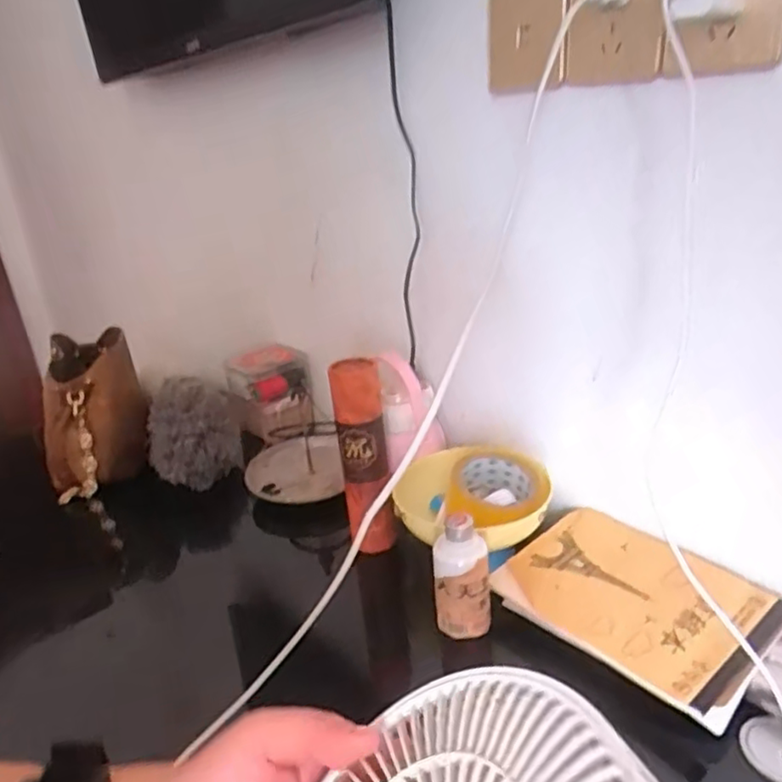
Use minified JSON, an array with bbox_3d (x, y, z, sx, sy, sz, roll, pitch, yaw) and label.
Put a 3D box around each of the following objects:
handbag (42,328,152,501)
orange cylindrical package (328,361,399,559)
[{"bbox_3d":[-0.491,0.012,1.064,0.147,0.176,0.302,-16,25,-23],"label":"handbag"},{"bbox_3d":[-0.031,0.076,0.748,0.054,0.225,0.042,-12,23,-14],"label":"orange cylindrical package"}]

